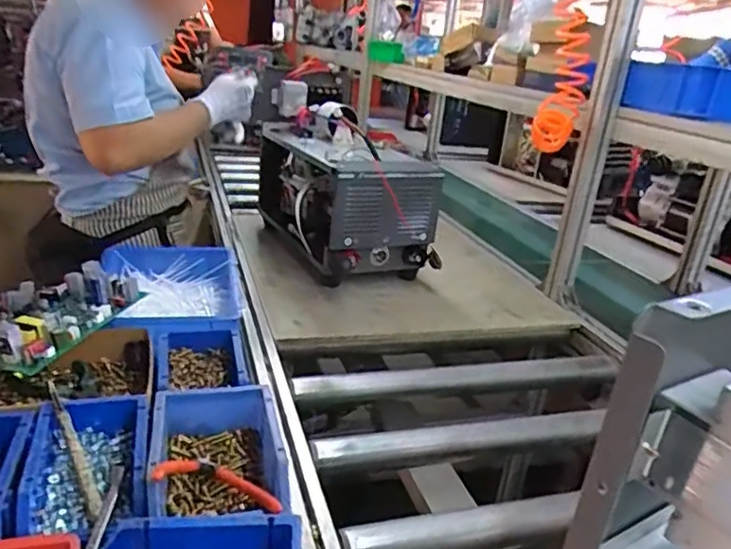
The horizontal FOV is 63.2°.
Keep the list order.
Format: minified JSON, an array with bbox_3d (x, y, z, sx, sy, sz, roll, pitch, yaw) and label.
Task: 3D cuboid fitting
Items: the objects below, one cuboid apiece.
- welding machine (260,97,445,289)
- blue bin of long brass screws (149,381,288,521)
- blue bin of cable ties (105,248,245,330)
[{"bbox_3d":[-0.058,-0.184,1.308,0.236,0.304,0.451,-6,25,-28],"label":"welding machine"},{"bbox_3d":[-0.145,0.190,0.580,0.126,0.071,0.191,0,23,-15],"label":"blue bin of long brass screws"},{"bbox_3d":[-0.295,0.032,0.930,0.210,0.065,0.302,-2,23,-20],"label":"blue bin of cable ties"}]

